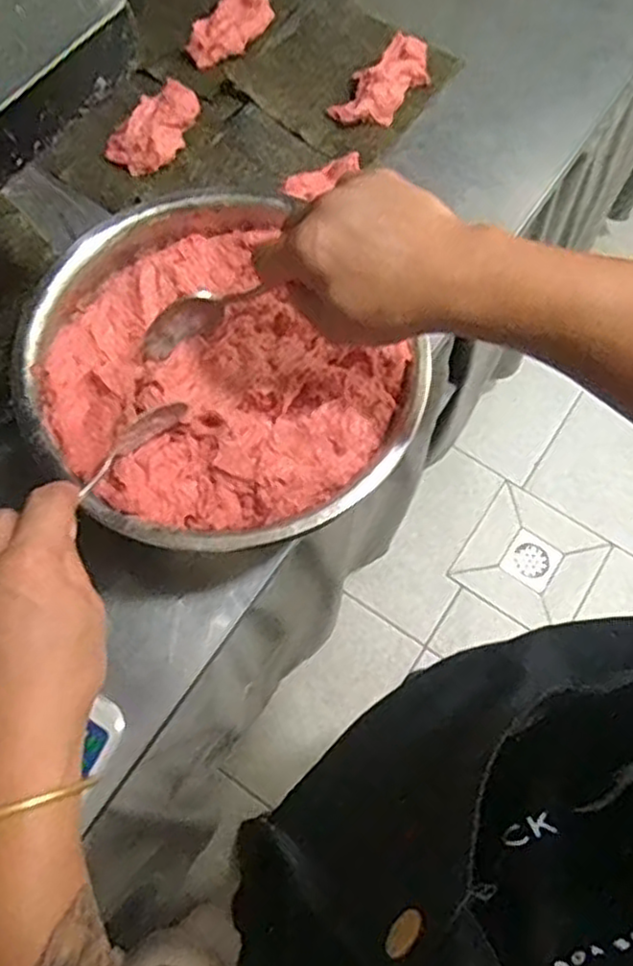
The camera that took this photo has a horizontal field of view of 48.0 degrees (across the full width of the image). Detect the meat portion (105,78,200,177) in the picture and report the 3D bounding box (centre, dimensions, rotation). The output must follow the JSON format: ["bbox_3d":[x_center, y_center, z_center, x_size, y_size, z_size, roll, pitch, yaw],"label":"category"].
[{"bbox_3d":[-0.158,-0.356,0.717,0.057,0.030,0.108,41,73,13],"label":"meat portion"}]

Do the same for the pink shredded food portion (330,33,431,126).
[{"bbox_3d":[0.073,-0.422,0.749,0.057,0.029,0.123,35,72,11],"label":"pink shredded food portion"}]

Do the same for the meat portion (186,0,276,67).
[{"bbox_3d":[-0.090,-0.496,0.772,0.059,0.024,0.117,28,71,9],"label":"meat portion"}]

